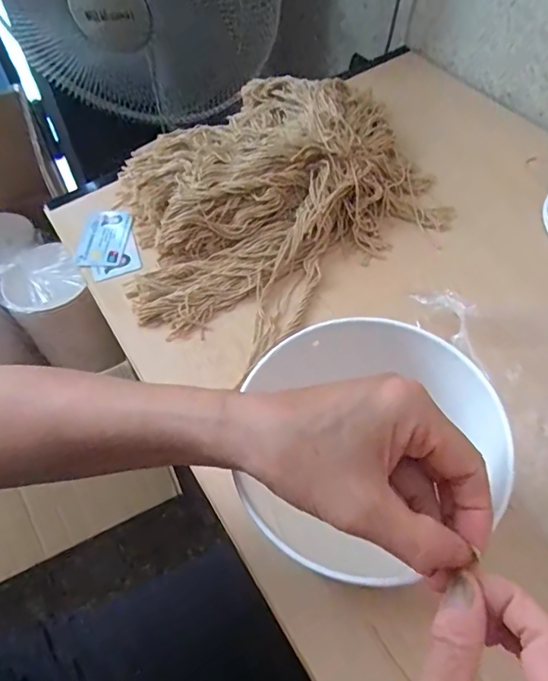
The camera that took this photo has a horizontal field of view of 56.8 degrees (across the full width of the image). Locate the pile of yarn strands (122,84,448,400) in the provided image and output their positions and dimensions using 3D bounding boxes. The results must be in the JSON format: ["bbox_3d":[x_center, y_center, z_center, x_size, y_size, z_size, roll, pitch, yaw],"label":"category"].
[{"bbox_3d":[-0.017,-0.175,0.576,0.376,0.083,0.326,-35,61,-21],"label":"pile of yarn strands"}]

